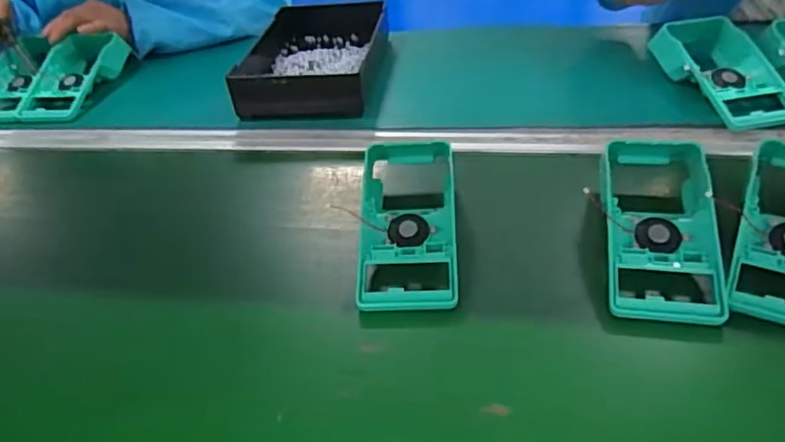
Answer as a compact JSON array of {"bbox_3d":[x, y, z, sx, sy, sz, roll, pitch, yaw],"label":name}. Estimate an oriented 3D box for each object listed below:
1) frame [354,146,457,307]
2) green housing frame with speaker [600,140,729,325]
[{"bbox_3d":[0.014,-0.006,0.527,0.080,0.030,0.193,-2,47,5],"label":"frame"},{"bbox_3d":[0.215,-0.001,0.496,0.094,0.050,0.192,4,39,14],"label":"green housing frame with speaker"}]

